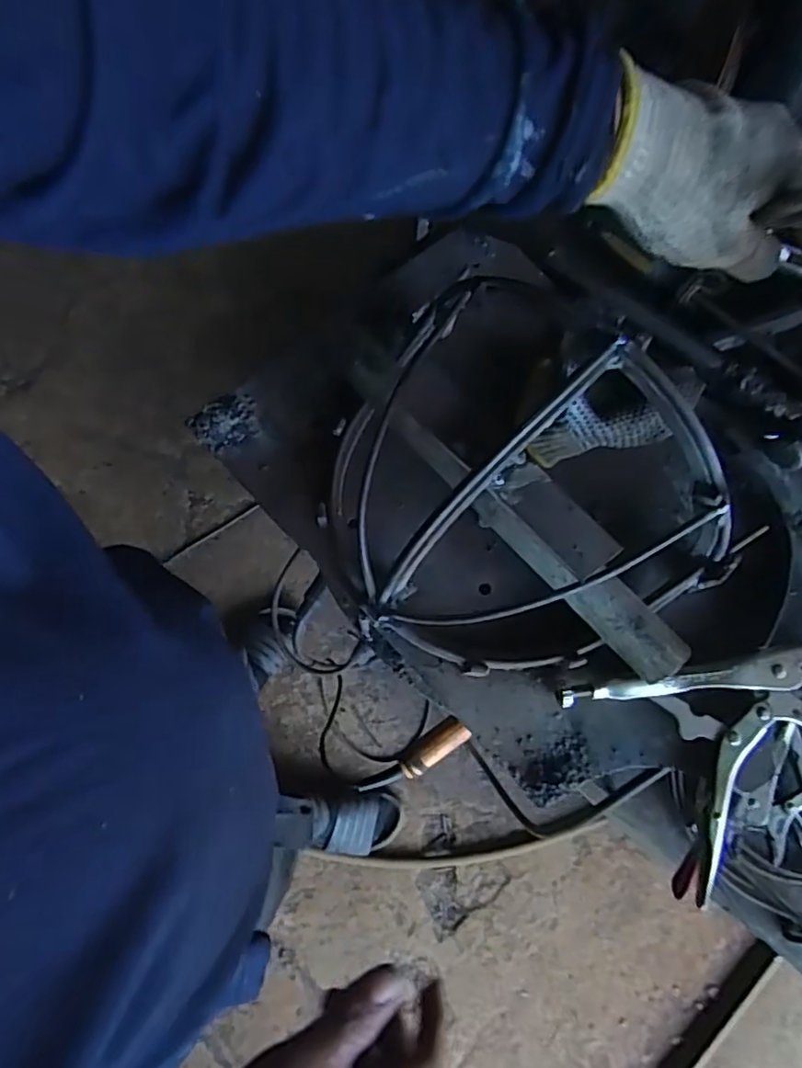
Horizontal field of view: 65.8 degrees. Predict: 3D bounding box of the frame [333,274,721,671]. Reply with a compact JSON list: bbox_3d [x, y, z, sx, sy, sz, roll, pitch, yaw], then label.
[{"bbox_3d":[0.062,-0.022,0.363,0.210,0.118,0.205,0,77,-1],"label":"frame"}]

